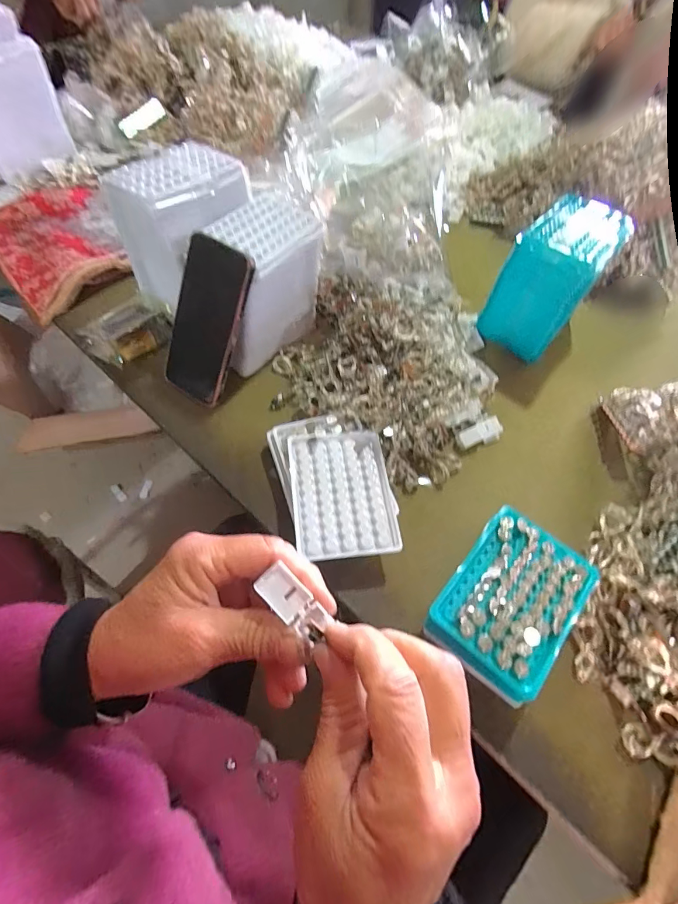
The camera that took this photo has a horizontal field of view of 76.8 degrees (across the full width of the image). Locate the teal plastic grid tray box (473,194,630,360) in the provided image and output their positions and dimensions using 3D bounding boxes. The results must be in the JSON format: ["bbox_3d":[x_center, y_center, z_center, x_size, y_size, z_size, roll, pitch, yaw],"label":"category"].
[{"bbox_3d":[0.271,-0.219,0.550,0.100,0.135,0.143,35,62,16],"label":"teal plastic grid tray box"}]

